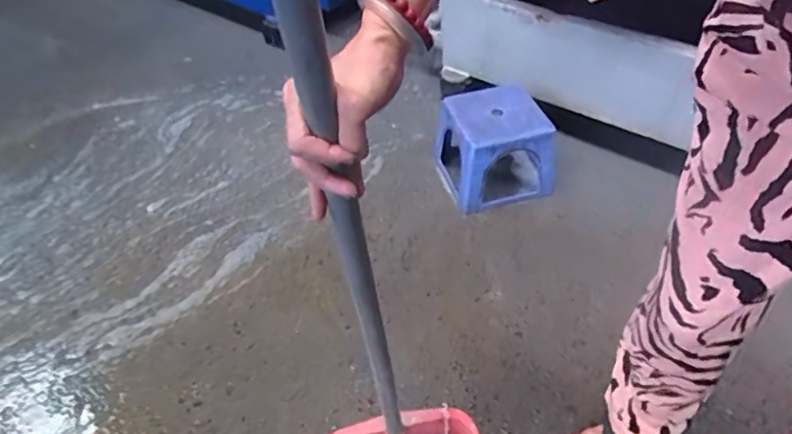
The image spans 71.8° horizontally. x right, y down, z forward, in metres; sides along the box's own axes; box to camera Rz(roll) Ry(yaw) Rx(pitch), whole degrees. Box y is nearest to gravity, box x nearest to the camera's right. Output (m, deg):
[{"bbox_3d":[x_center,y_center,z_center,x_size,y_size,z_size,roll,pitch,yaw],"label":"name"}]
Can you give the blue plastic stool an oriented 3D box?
[{"bbox_3d":[0.257,-0.179,1.426,0.264,0.221,0.263,-2,47,2],"label":"blue plastic stool"}]

